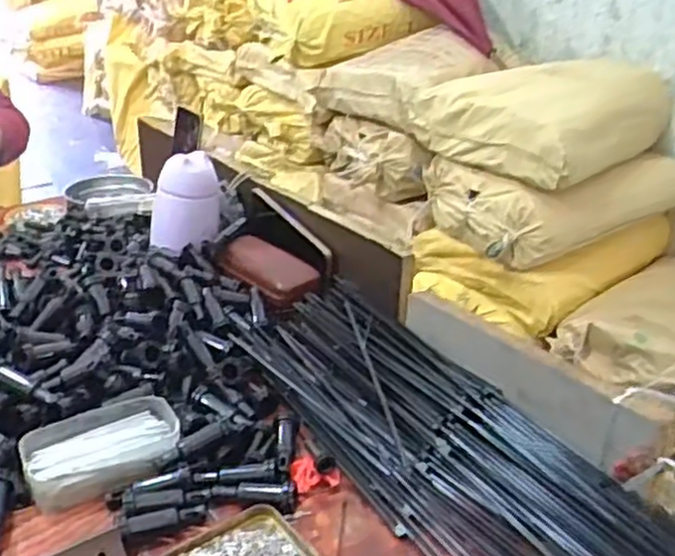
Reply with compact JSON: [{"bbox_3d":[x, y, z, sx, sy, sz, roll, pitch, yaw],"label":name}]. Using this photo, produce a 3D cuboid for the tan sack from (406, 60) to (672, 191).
[{"bbox_3d":[0.482,-0.389,1.675,0.432,0.207,0.442,-18,33,-33],"label":"tan sack"}]

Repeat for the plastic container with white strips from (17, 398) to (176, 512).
[{"bbox_3d":[-0.189,0.141,0.584,0.117,0.030,0.079,-11,33,-23],"label":"plastic container with white strips"}]

